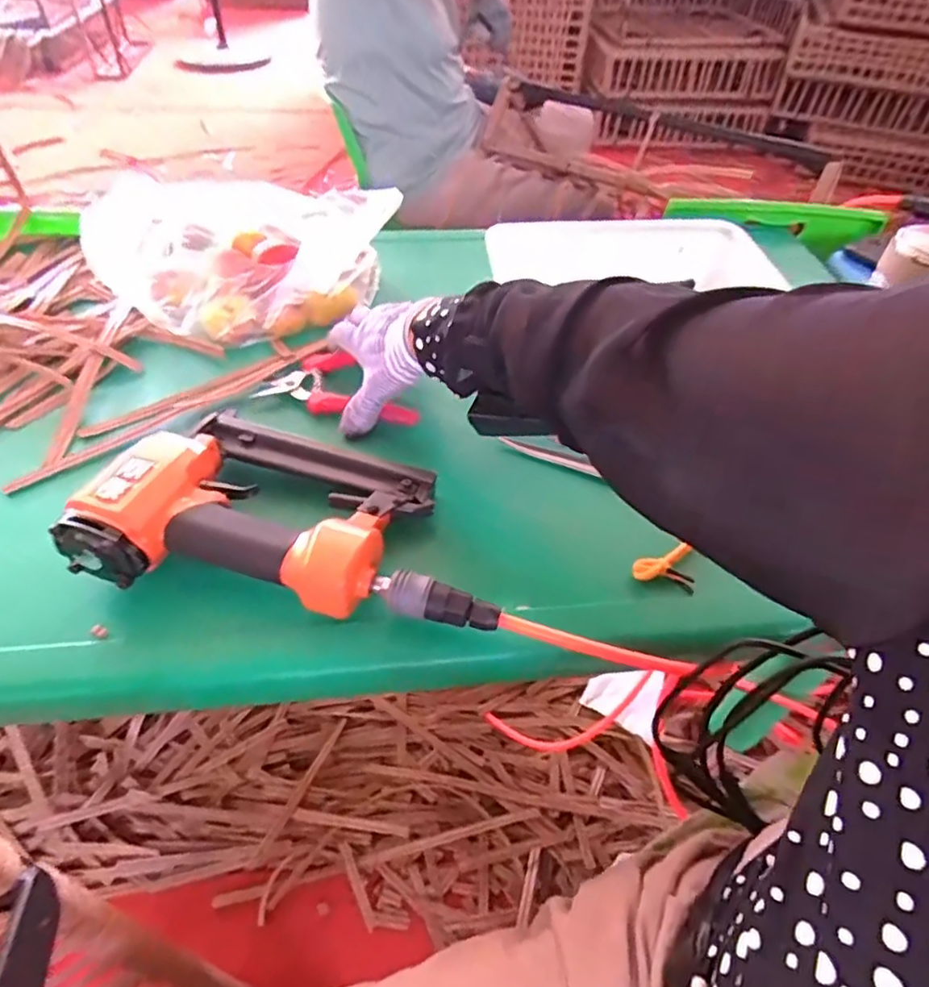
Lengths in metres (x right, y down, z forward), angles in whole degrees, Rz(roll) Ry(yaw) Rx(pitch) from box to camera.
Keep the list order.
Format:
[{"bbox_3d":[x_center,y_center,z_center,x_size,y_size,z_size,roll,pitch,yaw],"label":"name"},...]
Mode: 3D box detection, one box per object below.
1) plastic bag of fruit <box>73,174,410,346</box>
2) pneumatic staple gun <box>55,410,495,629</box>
[{"bbox_3d":[-0.207,-0.240,0.623,0.241,0.123,0.216,16,49,13],"label":"plastic bag of fruit"},{"bbox_3d":[-0.108,0.002,0.435,0.276,0.052,0.164,8,47,5],"label":"pneumatic staple gun"}]

